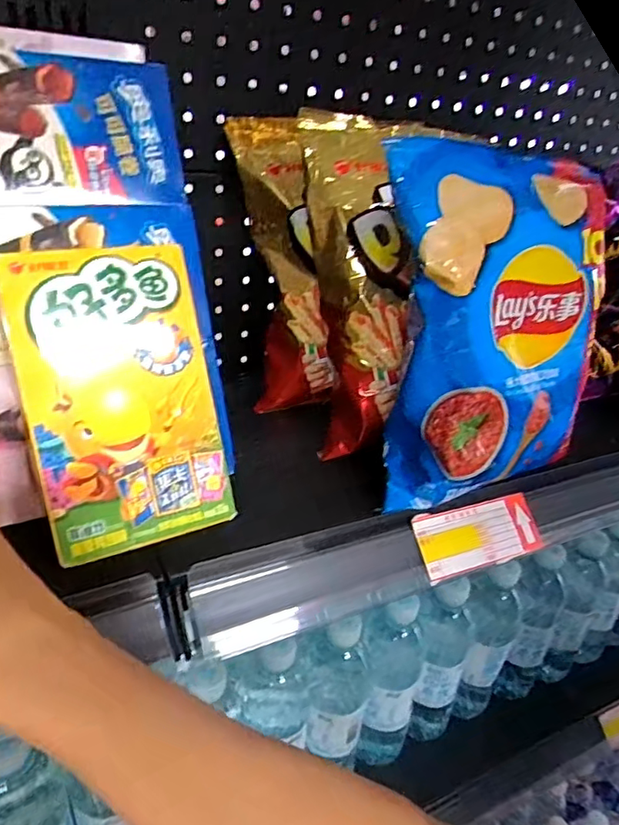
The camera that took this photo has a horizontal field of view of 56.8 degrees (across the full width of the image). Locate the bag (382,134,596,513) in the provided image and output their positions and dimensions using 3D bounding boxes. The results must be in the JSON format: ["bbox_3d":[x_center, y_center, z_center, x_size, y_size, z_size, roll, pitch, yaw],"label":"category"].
[{"bbox_3d":[0.113,-0.052,0.347,0.141,0.207,0.050,-8,16,-23],"label":"bag"}]

